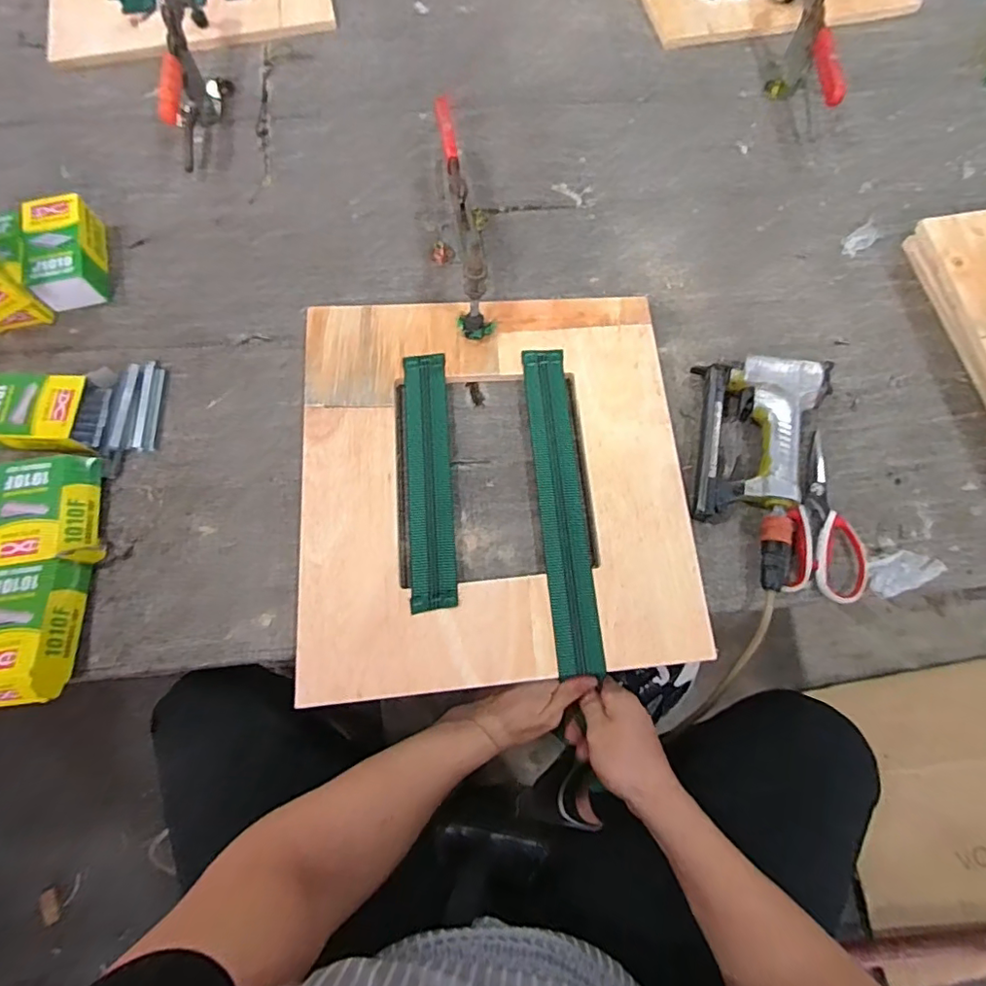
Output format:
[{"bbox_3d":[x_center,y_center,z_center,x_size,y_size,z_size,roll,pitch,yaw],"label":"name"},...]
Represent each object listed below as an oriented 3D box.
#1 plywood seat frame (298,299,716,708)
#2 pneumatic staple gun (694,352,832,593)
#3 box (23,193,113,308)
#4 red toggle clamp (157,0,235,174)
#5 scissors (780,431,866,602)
[{"bbox_3d":[0.000,-0.019,0.591,0.399,0.012,0.424,-4,72,-2],"label":"plywood seat frame"},{"bbox_3d":[0.284,-0.029,0.579,0.128,0.042,0.246,7,72,1],"label":"pneumatic staple gun"},{"bbox_3d":[-0.505,-0.287,0.647,0.066,0.051,0.133,-11,73,-5],"label":"box"},{"bbox_3d":[-0.401,-0.584,0.724,0.053,0.114,0.279,-6,72,-3],"label":"red toggle clamp"},{"bbox_3d":[0.352,0.021,0.582,0.074,0.015,0.181,8,72,1],"label":"scissors"}]

